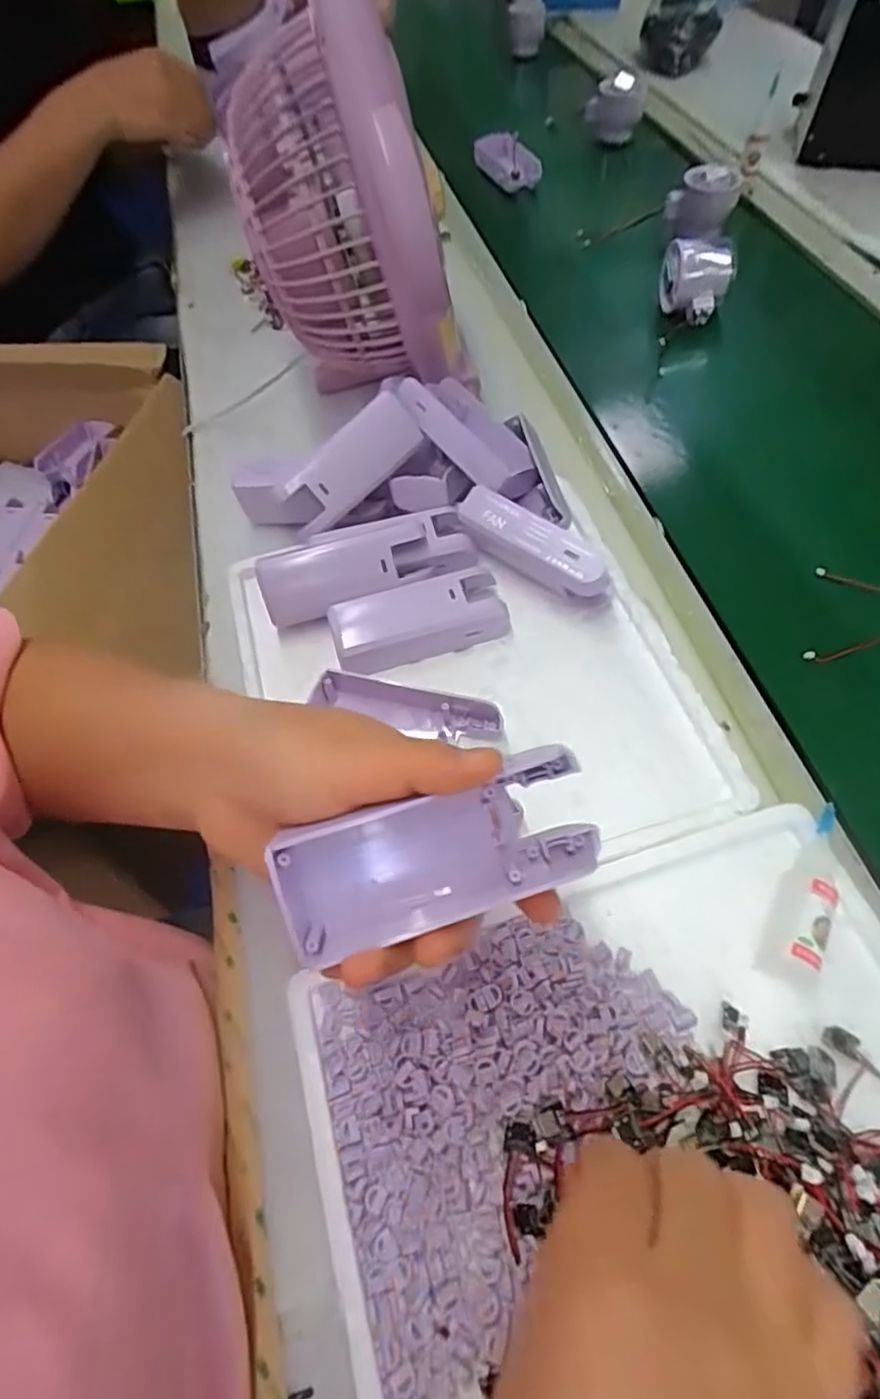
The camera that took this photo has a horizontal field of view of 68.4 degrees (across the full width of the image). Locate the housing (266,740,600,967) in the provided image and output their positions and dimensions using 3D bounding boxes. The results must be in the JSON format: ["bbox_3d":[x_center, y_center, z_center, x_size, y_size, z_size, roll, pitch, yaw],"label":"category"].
[{"bbox_3d":[0.000,0.055,0.228,0.108,0.020,0.048,-16,89,-8],"label":"housing"}]

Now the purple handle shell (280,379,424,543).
[{"bbox_3d":[-0.059,-0.155,0.430,0.102,0.042,0.014,-43,23,2],"label":"purple handle shell"}]

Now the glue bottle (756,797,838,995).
[{"bbox_3d":[0.176,0.090,0.306,0.031,0.024,0.085,24,63,16],"label":"glue bottle"}]

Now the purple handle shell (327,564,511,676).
[{"bbox_3d":[-0.013,-0.051,0.406,0.107,0.028,0.047,-16,60,-6],"label":"purple handle shell"}]

